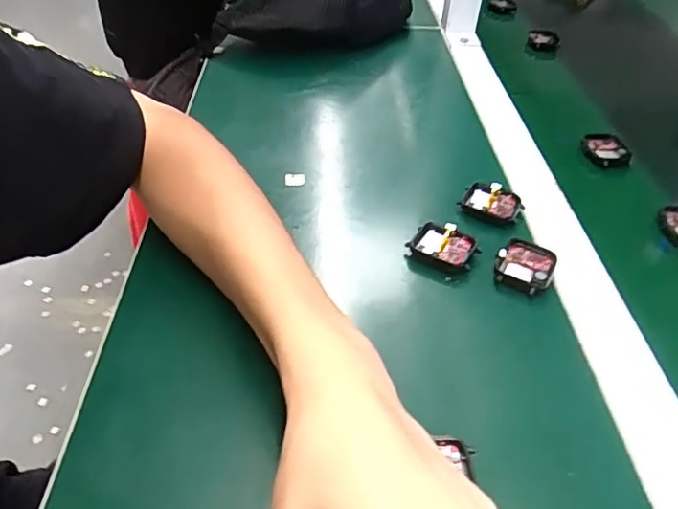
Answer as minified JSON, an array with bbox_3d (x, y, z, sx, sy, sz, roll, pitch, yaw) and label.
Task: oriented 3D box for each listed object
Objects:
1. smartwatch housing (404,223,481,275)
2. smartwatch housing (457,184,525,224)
[{"bbox_3d":[0.077,-0.007,0.387,0.046,0.008,0.036,20,45,18],"label":"smartwatch housing"},{"bbox_3d":[0.123,-0.042,0.430,0.046,0.011,0.035,23,46,20],"label":"smartwatch housing"}]

